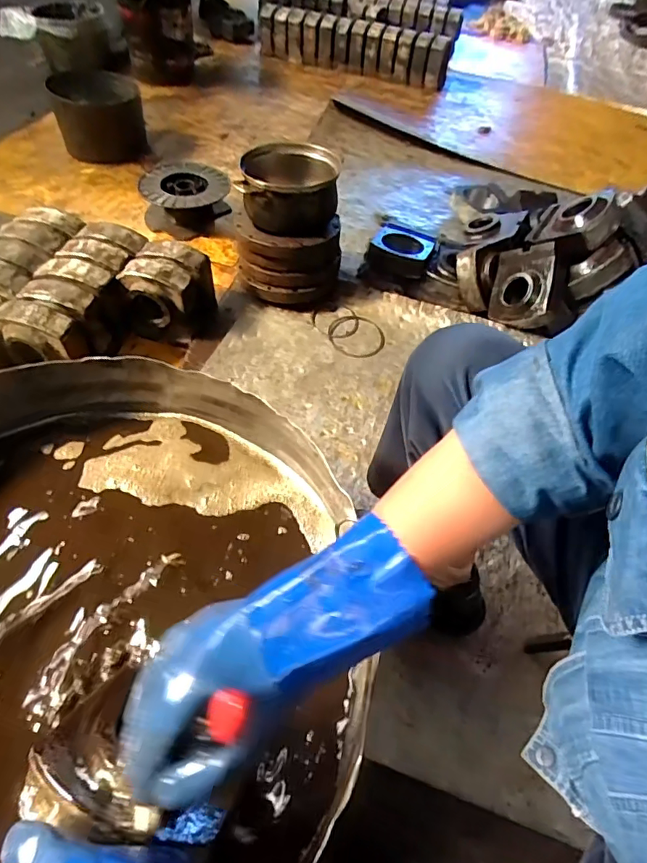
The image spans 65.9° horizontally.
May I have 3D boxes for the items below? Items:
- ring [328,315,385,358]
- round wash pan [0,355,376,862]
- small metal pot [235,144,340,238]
[{"bbox_3d":[0.079,-0.226,1.195,0.134,0.008,0.126,1,69,-3],"label":"ring"},{"bbox_3d":[-0.248,0.184,0.488,0.565,0.147,0.571,0,55,1],"label":"round wash pan"},{"bbox_3d":[-0.077,-0.548,1.146,0.221,0.127,0.207,3,53,-4],"label":"small metal pot"}]

